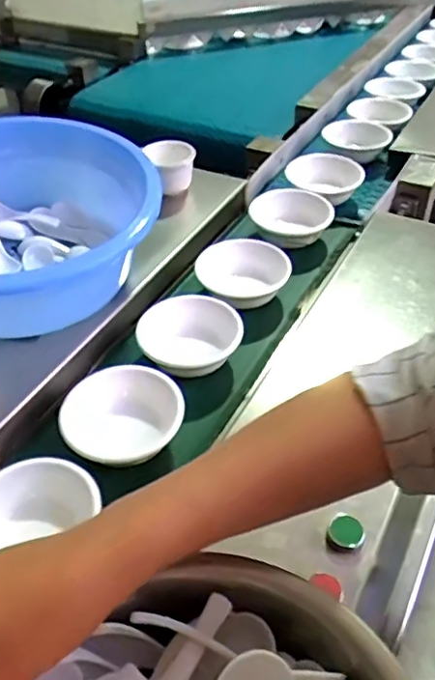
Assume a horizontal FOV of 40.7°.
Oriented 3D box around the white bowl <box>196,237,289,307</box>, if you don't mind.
[{"bbox_3d":[0.032,-0.083,0.714,0.116,0.036,0.100,-3,40,-3],"label":"white bowl"}]

